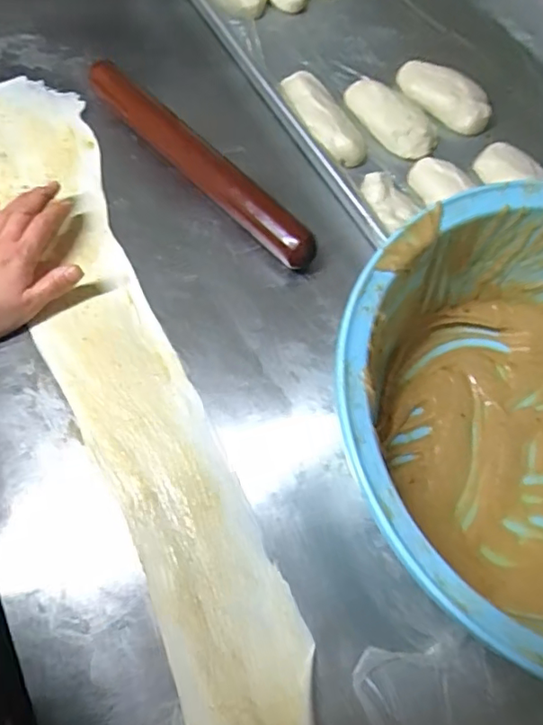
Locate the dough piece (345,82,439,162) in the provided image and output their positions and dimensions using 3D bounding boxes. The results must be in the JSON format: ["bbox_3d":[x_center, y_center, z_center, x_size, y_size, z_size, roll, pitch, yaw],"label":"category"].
[{"bbox_3d":[0.128,-0.269,0.621,0.114,0.032,0.052,37,70,13],"label":"dough piece"}]

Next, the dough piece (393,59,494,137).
[{"bbox_3d":[0.197,-0.308,0.641,0.126,0.037,0.055,43,71,15],"label":"dough piece"}]

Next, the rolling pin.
[{"bbox_3d":[-0.073,-0.208,0.578,0.037,0.036,0.315,-40,74,-18],"label":"rolling pin"}]

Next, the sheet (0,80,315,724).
[{"bbox_3d":[-0.154,0.003,0.505,0.152,0.015,0.718,-24,69,-13],"label":"sheet"}]

